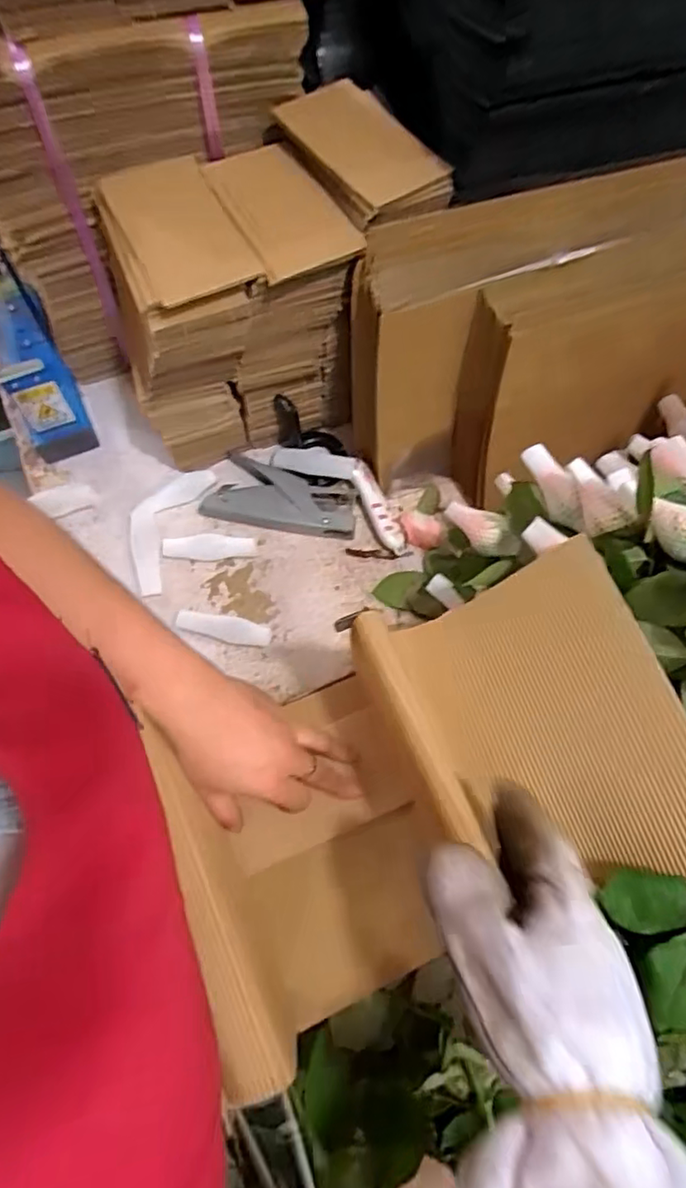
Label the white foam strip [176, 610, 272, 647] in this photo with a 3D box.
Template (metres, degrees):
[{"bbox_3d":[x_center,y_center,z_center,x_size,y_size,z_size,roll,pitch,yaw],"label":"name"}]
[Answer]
[{"bbox_3d":[-0.114,0.033,0.581,0.089,0.012,0.023,12,70,3],"label":"white foam strip"}]

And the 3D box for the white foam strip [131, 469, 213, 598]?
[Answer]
[{"bbox_3d":[-0.185,-0.072,0.618,0.060,0.016,0.140,21,71,6],"label":"white foam strip"}]

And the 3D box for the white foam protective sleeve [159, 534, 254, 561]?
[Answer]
[{"bbox_3d":[-0.134,-0.047,0.610,0.092,0.014,0.024,0,70,-1],"label":"white foam protective sleeve"}]

